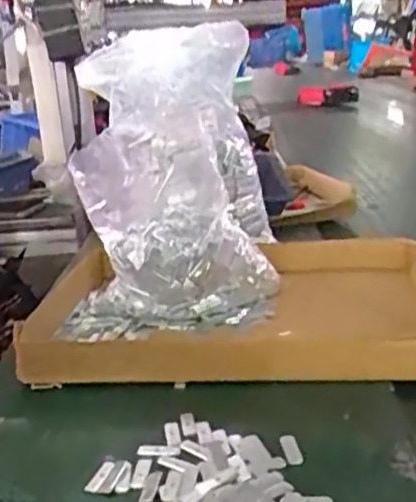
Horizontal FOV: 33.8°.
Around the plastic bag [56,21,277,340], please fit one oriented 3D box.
[{"bbox_3d":[-0.030,-0.058,0.609,0.157,0.219,0.204,1,17,15],"label":"plastic bag"}]

